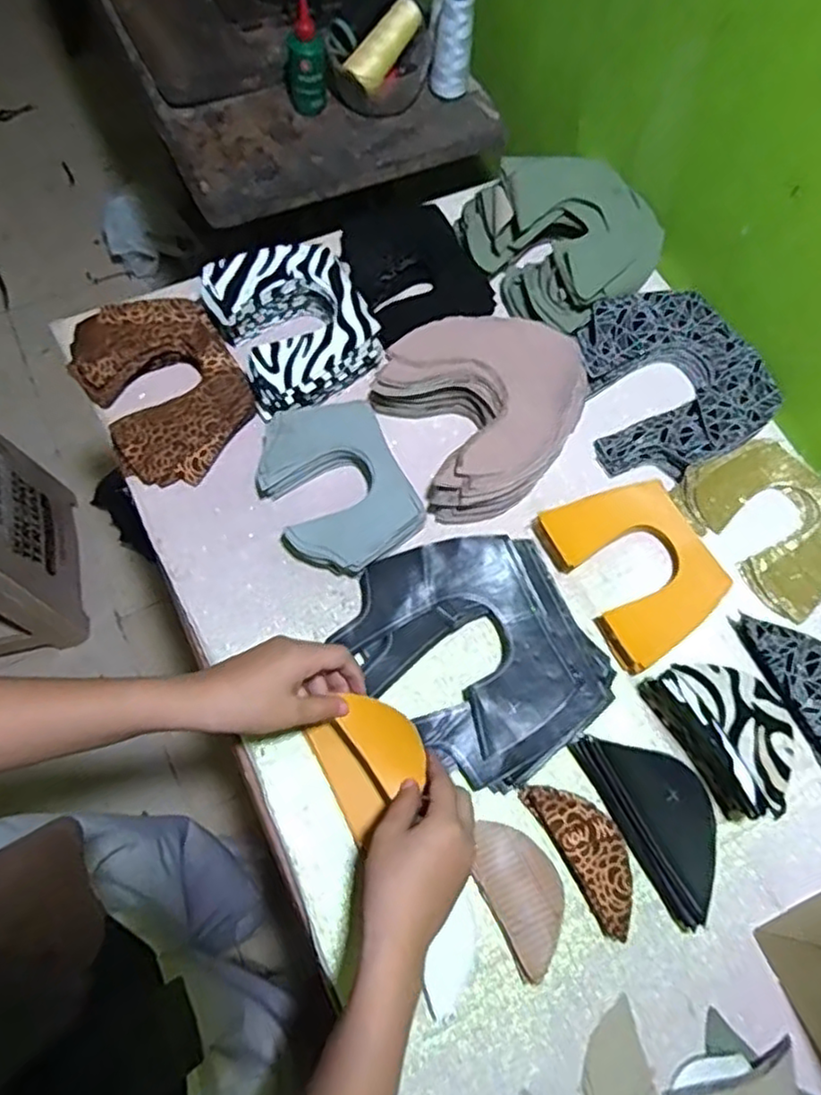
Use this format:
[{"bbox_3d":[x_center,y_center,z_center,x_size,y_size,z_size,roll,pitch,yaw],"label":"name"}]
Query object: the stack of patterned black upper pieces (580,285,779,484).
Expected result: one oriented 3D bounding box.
[{"bbox_3d":[0.253,-0.166,0.677,0.188,0.033,0.184,-26,73,-14],"label":"stack of patterned black upper pieces"}]

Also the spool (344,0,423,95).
[{"bbox_3d":[-0.028,-0.585,0.791,0.034,0.036,0.112,40,91,12],"label":"spool"}]

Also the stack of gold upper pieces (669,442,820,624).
[{"bbox_3d":[0.347,-0.029,0.640,0.131,0.029,0.160,-34,75,-13],"label":"stack of gold upper pieces"}]

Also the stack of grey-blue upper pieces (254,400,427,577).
[{"bbox_3d":[-0.068,-0.054,0.616,0.122,0.037,0.159,-26,73,-13],"label":"stack of grey-blue upper pieces"}]

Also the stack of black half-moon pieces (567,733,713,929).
[{"bbox_3d":[0.197,0.204,0.530,0.076,0.028,0.145,-27,73,-14],"label":"stack of black half-moon pieces"}]

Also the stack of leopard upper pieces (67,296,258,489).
[{"bbox_3d":[-0.234,-0.155,0.647,0.138,0.039,0.188,-29,74,-14],"label":"stack of leopard upper pieces"}]

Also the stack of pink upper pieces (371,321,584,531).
[{"bbox_3d":[0.075,-0.131,0.649,0.184,0.061,0.181,-23,72,-13],"label":"stack of pink upper pieces"}]

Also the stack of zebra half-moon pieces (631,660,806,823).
[{"bbox_3d":[0.251,0.144,0.533,0.064,0.065,0.126,-28,72,-14],"label":"stack of zebra half-moon pieces"}]

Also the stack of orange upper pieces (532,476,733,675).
[{"bbox_3d":[0.204,0.016,0.610,0.122,0.021,0.153,-25,73,-13],"label":"stack of orange upper pieces"}]

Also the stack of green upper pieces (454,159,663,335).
[{"bbox_3d":[0.169,-0.327,0.704,0.177,0.065,0.173,-31,74,-15],"label":"stack of green upper pieces"}]

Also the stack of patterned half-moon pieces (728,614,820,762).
[{"bbox_3d":[0.350,0.121,0.582,0.074,0.021,0.158,-25,73,-13],"label":"stack of patterned half-moon pieces"}]

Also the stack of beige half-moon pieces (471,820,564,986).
[{"bbox_3d":[0.085,0.259,0.513,0.057,0.015,0.105,-25,73,-13],"label":"stack of beige half-moon pieces"}]

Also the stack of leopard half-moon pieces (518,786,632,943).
[{"bbox_3d":[0.139,0.231,0.523,0.049,0.011,0.115,-27,73,-14],"label":"stack of leopard half-moon pieces"}]

